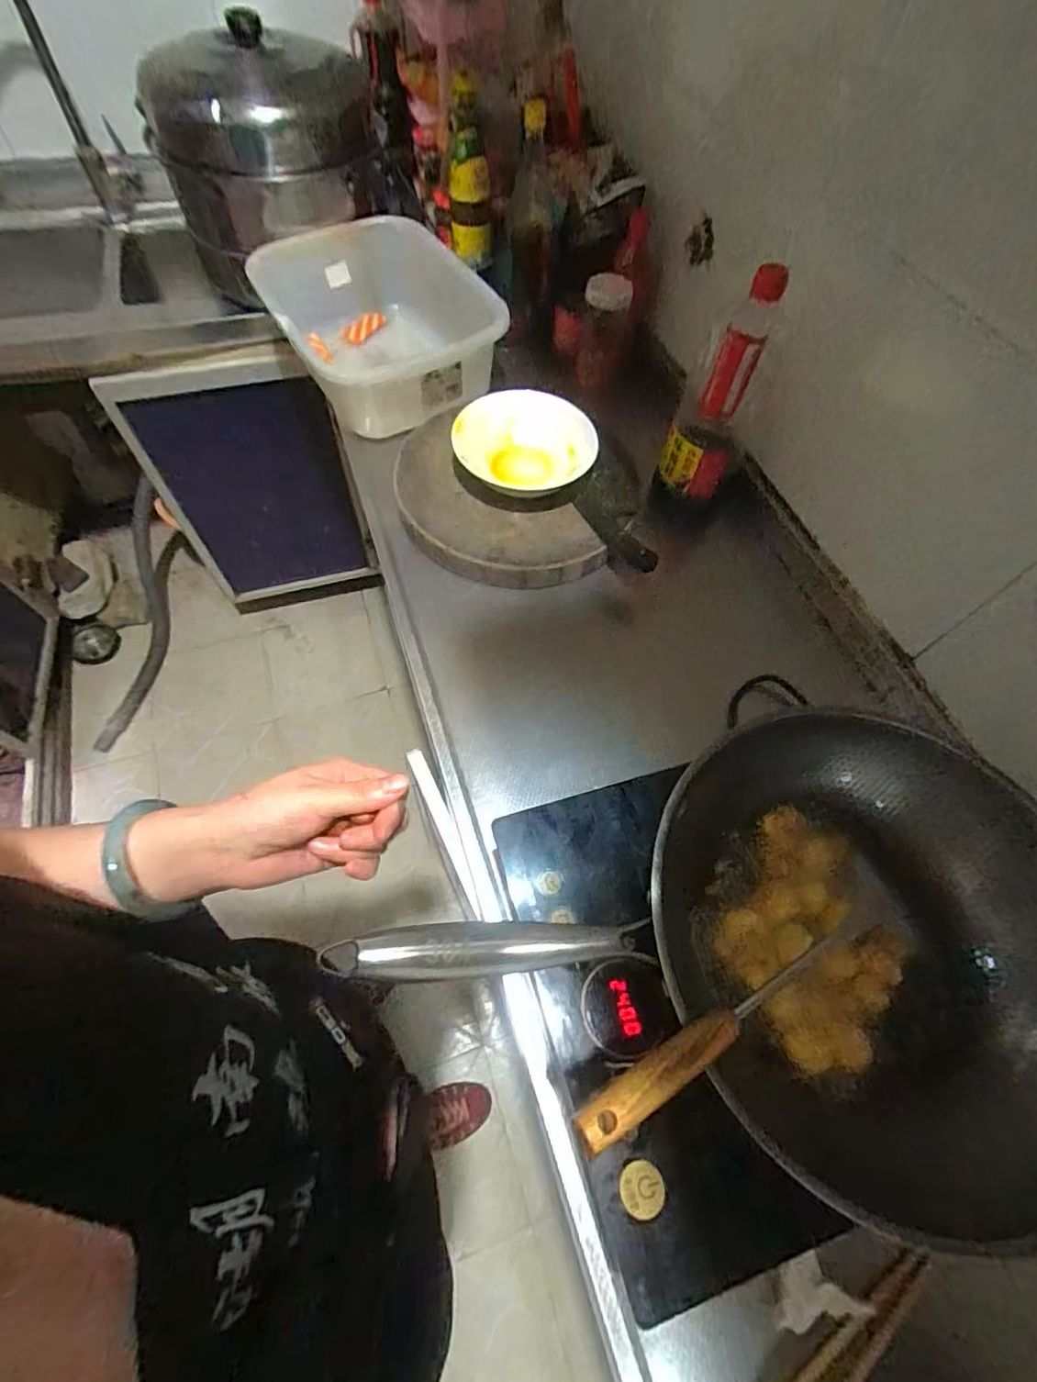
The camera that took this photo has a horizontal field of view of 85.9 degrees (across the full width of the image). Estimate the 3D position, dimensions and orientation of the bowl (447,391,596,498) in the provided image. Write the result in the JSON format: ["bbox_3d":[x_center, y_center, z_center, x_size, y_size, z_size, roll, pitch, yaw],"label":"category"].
[{"bbox_3d":[0.007,-0.327,0.759,0.181,0.054,0.183,2,61,-3],"label":"bowl"}]

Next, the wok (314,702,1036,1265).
[{"bbox_3d":[0.152,0.180,0.379,0.502,0.123,0.304,2,60,-17],"label":"wok"}]

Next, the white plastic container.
[{"bbox_3d":[-0.215,-0.572,0.891,0.305,0.148,0.387,-22,65,-15],"label":"white plastic container"}]

